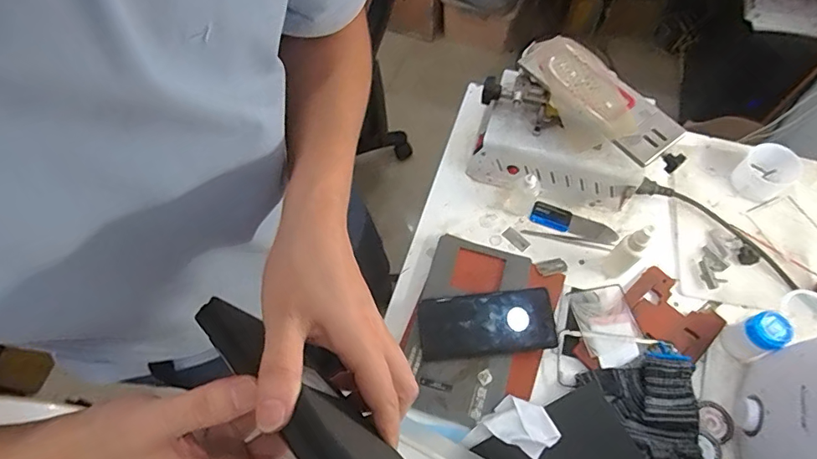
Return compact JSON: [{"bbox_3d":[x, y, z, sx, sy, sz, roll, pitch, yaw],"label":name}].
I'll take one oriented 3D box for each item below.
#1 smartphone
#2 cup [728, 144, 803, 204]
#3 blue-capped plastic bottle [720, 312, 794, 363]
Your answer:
[{"bbox_3d":[0.098,0.117,0.599,0.165,0.015,0.080,-5,64,0],"label":"smartphone"},{"bbox_3d":[0.499,-0.081,0.661,0.080,0.054,0.067,-42,68,-15],"label":"cup"},{"bbox_3d":[0.404,0.125,0.551,0.040,0.066,0.044,-2,64,4],"label":"blue-capped plastic bottle"}]

